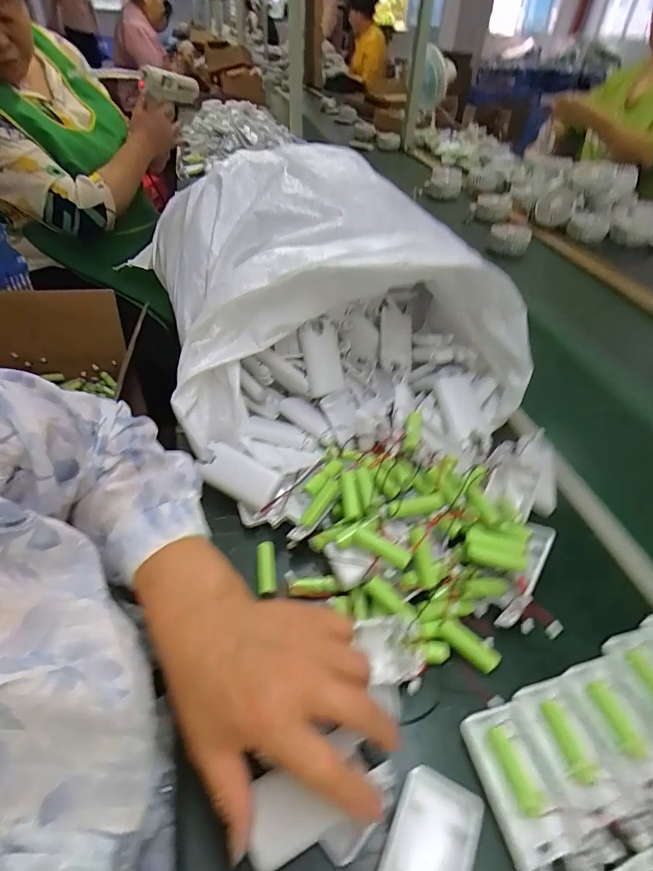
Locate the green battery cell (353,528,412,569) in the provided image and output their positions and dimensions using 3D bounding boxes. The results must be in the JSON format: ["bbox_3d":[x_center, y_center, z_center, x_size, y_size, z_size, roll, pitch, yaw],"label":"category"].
[{"bbox_3d":[0.047,0.094,0.369,0.049,0.012,0.014,27,48,10],"label":"green battery cell"}]

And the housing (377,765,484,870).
[{"bbox_3d":[0.057,0.258,0.257,0.049,0.010,0.098,20,47,20],"label":"housing"}]

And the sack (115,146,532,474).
[{"bbox_3d":[0.003,-0.176,0.552,0.397,0.209,0.448,-7,46,-9],"label":"sack"}]

